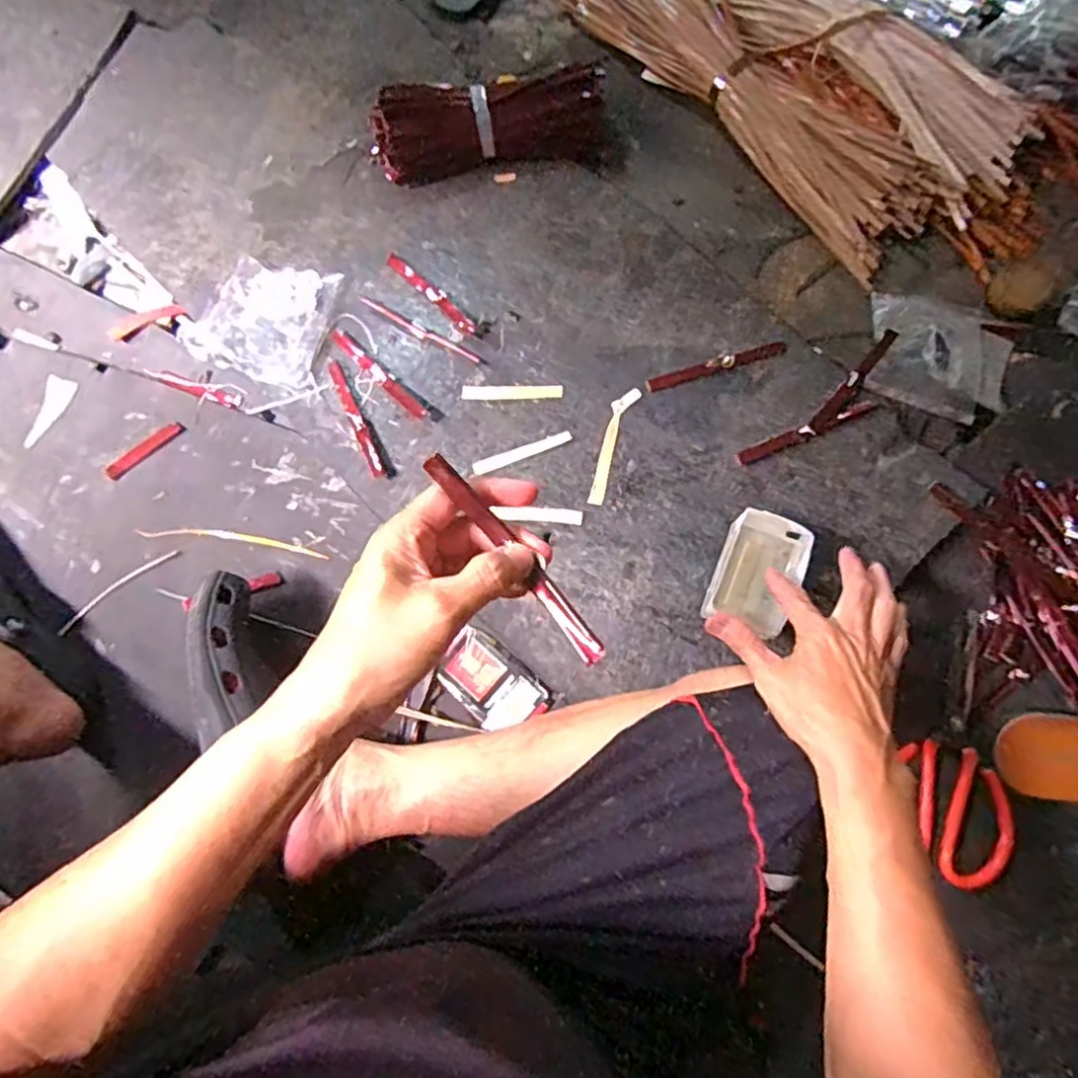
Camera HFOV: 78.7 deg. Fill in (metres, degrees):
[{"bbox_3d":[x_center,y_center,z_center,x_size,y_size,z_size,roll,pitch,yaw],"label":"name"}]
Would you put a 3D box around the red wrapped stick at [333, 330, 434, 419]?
[{"bbox_3d":[-0.163,-0.167,0.669,0.137,0.004,0.015,43,78,11],"label":"red wrapped stick"}]

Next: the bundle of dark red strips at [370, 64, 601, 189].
[{"bbox_3d":[-0.055,-0.450,0.725,0.255,0.066,0.061,-14,73,-4],"label":"bundle of dark red strips"}]

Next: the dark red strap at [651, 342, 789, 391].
[{"bbox_3d":[0.177,-0.173,0.655,0.141,0.010,0.014,-14,74,-4],"label":"dark red strap"}]

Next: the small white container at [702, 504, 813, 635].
[{"bbox_3d":[0.192,0.028,0.574,0.069,0.041,0.095,20,75,6],"label":"small white container"}]

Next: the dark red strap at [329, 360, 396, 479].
[{"bbox_3d":[-0.182,-0.118,0.657,0.019,0.004,0.139,-27,76,-8],"label":"dark red strap"}]

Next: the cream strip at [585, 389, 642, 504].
[{"bbox_3d":[0.071,-0.093,0.647,0.022,0.006,0.126,20,75,6],"label":"cream strip"}]

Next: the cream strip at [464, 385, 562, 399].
[{"bbox_3d":[-0.027,-0.149,0.665,0.100,0.004,0.014,-1,83,2],"label":"cream strip"}]

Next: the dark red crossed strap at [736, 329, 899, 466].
[{"bbox_3d":[0.280,-0.124,0.629,0.202,0.020,0.046,-38,77,-10],"label":"dark red crossed strap"}]

